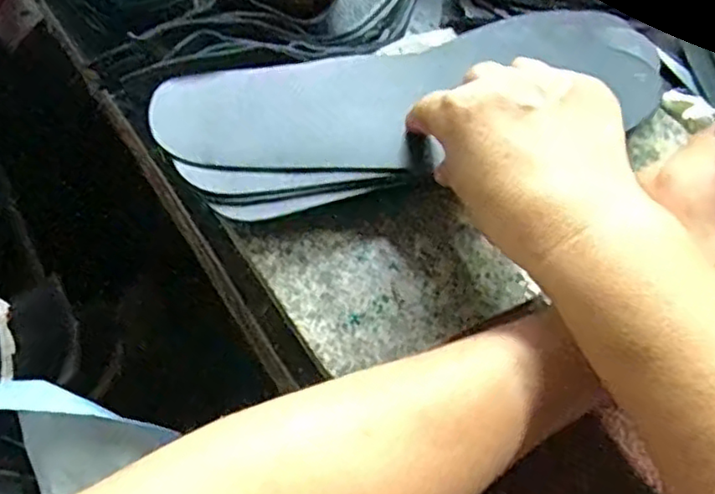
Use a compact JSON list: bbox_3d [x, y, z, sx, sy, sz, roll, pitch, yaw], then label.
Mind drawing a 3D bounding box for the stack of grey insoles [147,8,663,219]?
[{"bbox_3d":[0.035,-0.087,0.391,0.289,0.017,0.108,-18,61,-12],"label":"stack of grey insoles"}]

